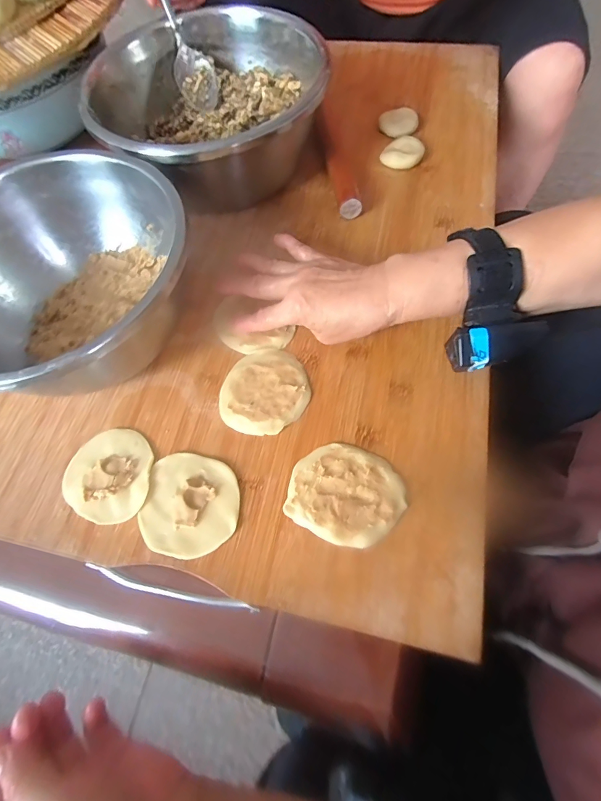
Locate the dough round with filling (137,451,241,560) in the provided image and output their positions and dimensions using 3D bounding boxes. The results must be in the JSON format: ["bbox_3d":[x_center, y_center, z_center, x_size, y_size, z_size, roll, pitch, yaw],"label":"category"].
[{"bbox_3d":[-0.087,0.082,0.310,0.077,0.007,0.077,-1,65,3],"label":"dough round with filling"}]

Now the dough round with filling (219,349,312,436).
[{"bbox_3d":[-0.030,-0.008,0.347,0.073,0.006,0.082,27,70,14],"label":"dough round with filling"}]

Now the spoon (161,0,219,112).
[{"bbox_3d":[-0.146,-0.436,0.433,0.043,0.200,0.025,-28,29,-9],"label":"spoon"}]

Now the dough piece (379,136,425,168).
[{"bbox_3d":[0.120,-0.291,0.460,0.047,0.012,0.041,12,67,9],"label":"dough piece"}]

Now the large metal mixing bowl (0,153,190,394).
[{"bbox_3d":[-0.208,-0.097,0.351,0.218,0.101,0.231,-1,65,3],"label":"large metal mixing bowl"}]

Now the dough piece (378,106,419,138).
[{"bbox_3d":[0.125,-0.348,0.488,0.049,0.009,0.046,-1,65,3],"label":"dough piece"}]

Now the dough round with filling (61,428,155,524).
[{"bbox_3d":[-0.160,0.060,0.325,0.071,0.010,0.076,-1,65,3],"label":"dough round with filling"}]

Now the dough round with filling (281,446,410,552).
[{"bbox_3d":[0.036,0.072,0.306,0.085,0.007,0.073,20,68,12],"label":"dough round with filling"}]

